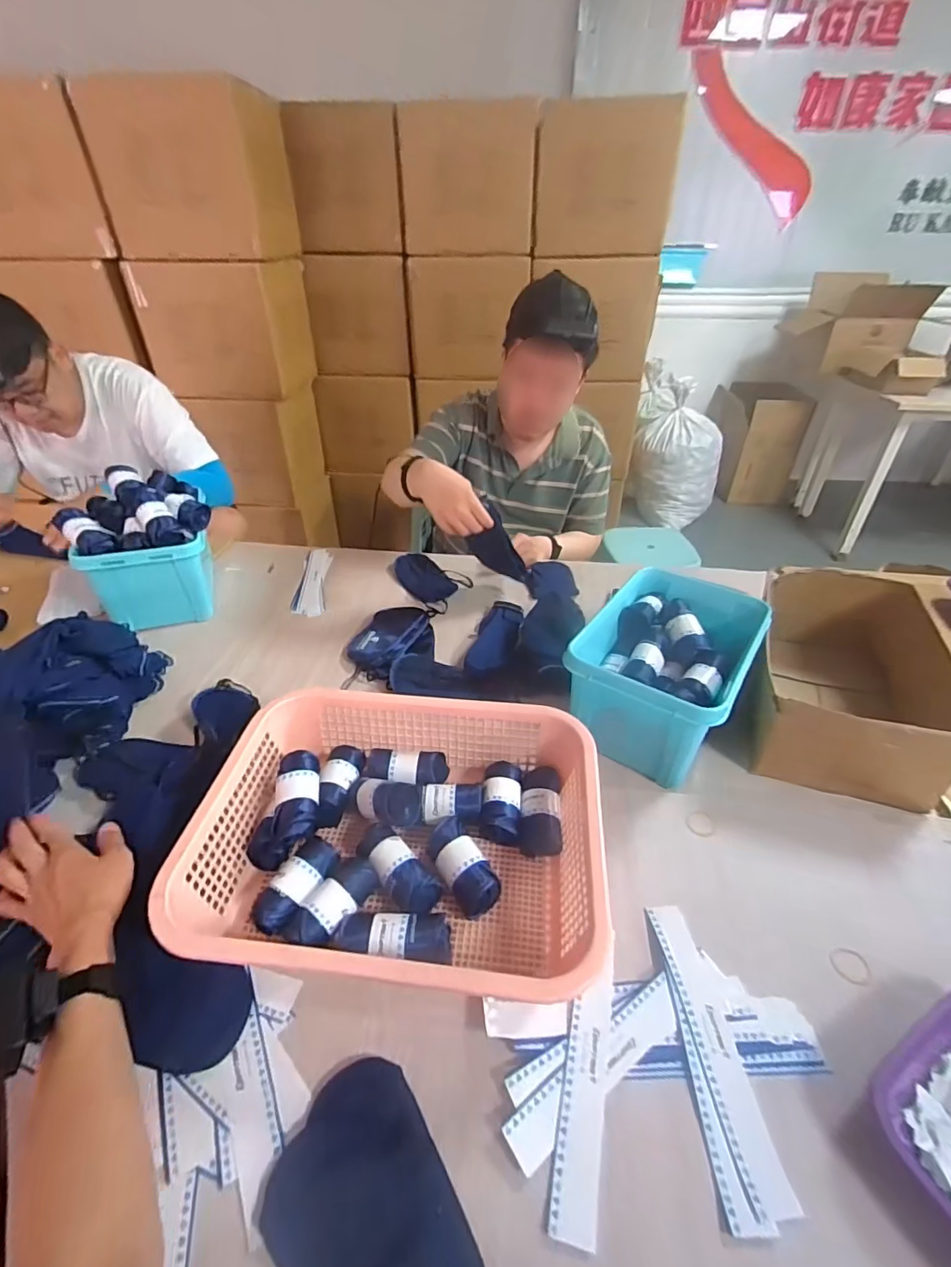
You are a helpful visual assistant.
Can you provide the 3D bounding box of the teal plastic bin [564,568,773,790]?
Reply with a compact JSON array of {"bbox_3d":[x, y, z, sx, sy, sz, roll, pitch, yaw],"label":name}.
[{"bbox_3d":[0.258,0.054,0.725,0.194,0.146,0.270,23,43,27],"label":"teal plastic bin"}]

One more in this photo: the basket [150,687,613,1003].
[{"bbox_3d":[-0.073,0.209,0.551,0.390,0.110,0.298,3,38,5],"label":"basket"}]

